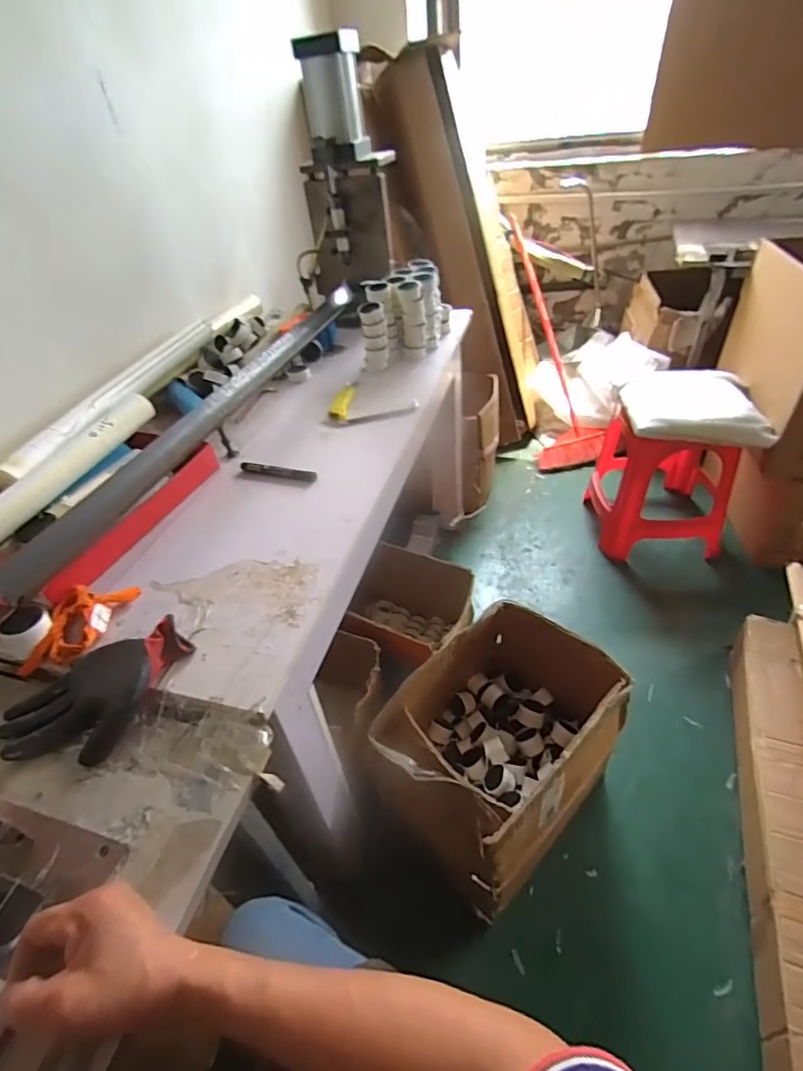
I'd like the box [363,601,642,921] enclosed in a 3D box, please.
[{"bbox_3d":[0.178,0.415,0.997,0.429,0.337,0.337,-33,48,-27],"label":"box"}]

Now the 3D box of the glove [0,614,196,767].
[{"bbox_3d":[-0.329,0.169,0.558,0.195,0.034,0.119,-35,48,-28],"label":"glove"}]

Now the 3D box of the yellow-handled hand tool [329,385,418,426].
[{"bbox_3d":[-0.060,-0.276,1.050,0.175,0.034,0.112,-8,41,-1],"label":"yellow-handled hand tool"}]

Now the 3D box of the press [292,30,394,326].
[{"bbox_3d":[-0.137,-0.851,1.276,0.188,0.537,0.164,-20,43,-15],"label":"press"}]

